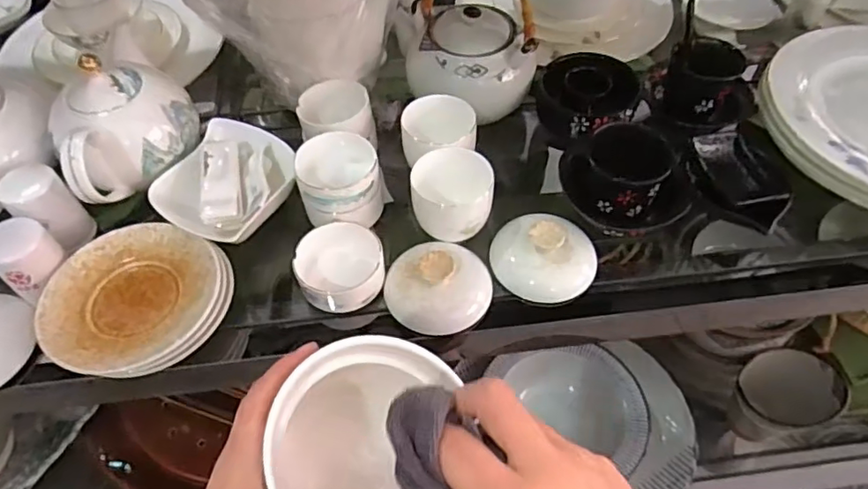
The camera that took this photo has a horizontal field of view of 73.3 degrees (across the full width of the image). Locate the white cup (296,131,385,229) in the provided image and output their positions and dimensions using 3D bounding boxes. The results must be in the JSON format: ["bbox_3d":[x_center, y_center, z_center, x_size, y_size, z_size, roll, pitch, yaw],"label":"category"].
[{"bbox_3d":[-0.088,-0.058,0.550,0.072,0.059,0.074,0,54,0],"label":"white cup"}]

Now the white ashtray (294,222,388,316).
[{"bbox_3d":[-0.083,0.021,0.515,0.073,0.035,0.075,0,54,0],"label":"white ashtray"}]

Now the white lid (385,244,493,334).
[{"bbox_3d":[0.004,0.032,0.504,0.091,0.039,0.081,8,55,7],"label":"white lid"}]

